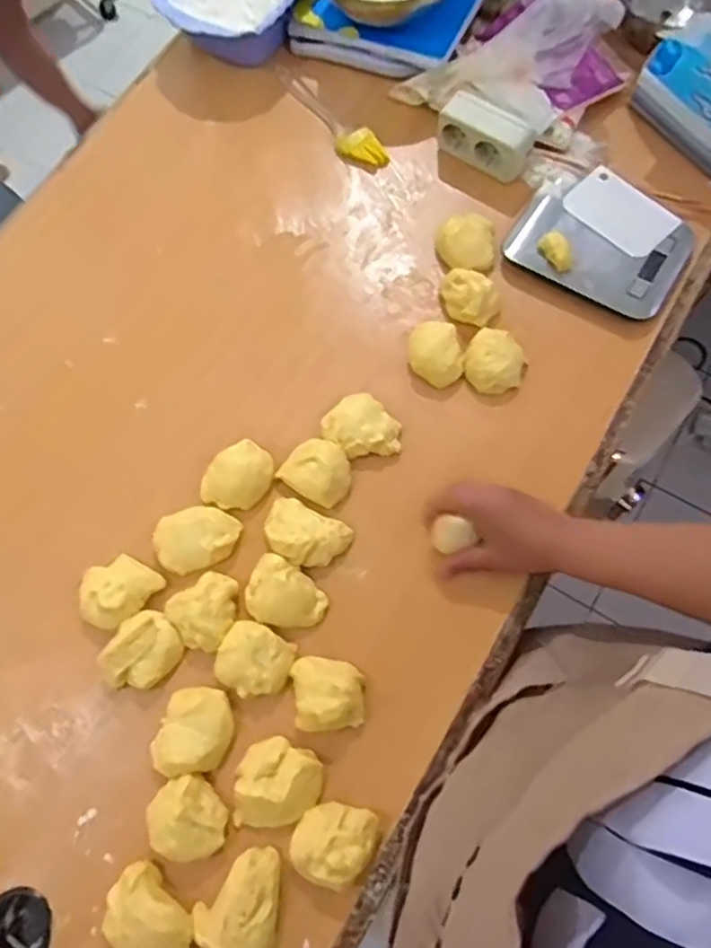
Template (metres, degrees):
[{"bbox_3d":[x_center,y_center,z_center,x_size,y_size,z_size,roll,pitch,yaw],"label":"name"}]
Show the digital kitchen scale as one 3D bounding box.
[{"bbox_3d":[0.259,-0.244,0.718,0.172,0.021,0.118,29,74,11],"label":"digital kitchen scale"}]

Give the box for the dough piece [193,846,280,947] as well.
[{"bbox_3d":[-0.094,0.341,0.527,0.064,0.026,0.081,1,70,2],"label":"dough piece"}]

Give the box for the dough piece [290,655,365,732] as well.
[{"bbox_3d":[-0.023,0.187,0.576,0.059,0.028,0.059,-6,70,0],"label":"dough piece"}]

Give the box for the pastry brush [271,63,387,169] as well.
[{"bbox_3d":[-0.042,-0.438,0.818,0.042,0.028,0.210,-38,73,-11],"label":"pastry brush"}]

